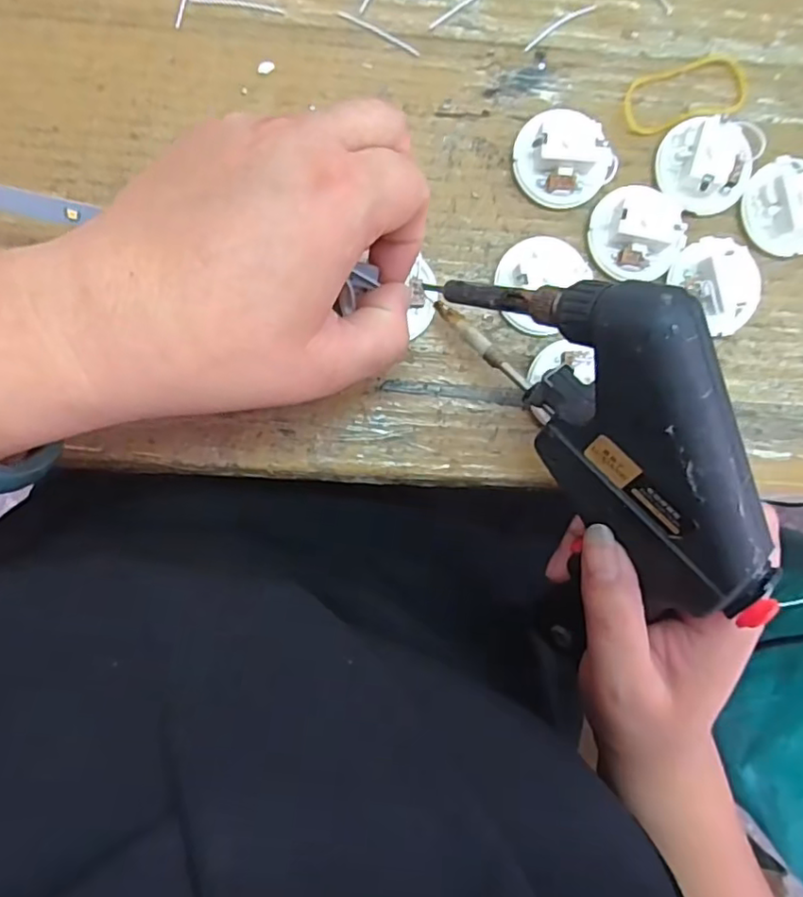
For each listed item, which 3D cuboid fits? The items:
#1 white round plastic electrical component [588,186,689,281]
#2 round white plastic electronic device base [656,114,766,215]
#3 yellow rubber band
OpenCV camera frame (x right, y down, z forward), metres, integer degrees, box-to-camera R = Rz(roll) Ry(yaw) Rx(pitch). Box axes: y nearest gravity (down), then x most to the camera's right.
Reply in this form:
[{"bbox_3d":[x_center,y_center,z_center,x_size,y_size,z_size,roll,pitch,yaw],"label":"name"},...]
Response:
[{"bbox_3d":[0.096,-0.088,0.246,0.035,0.013,0.038,0,91,-4],"label":"white round plastic electrical component"},{"bbox_3d":[0.124,-0.115,0.248,0.037,0.016,0.032,42,88,-3],"label":"round white plastic electronic device base"},{"bbox_3d":[0.117,-0.147,0.254,0.053,0.004,0.026,-16,92,-3],"label":"yellow rubber band"}]

